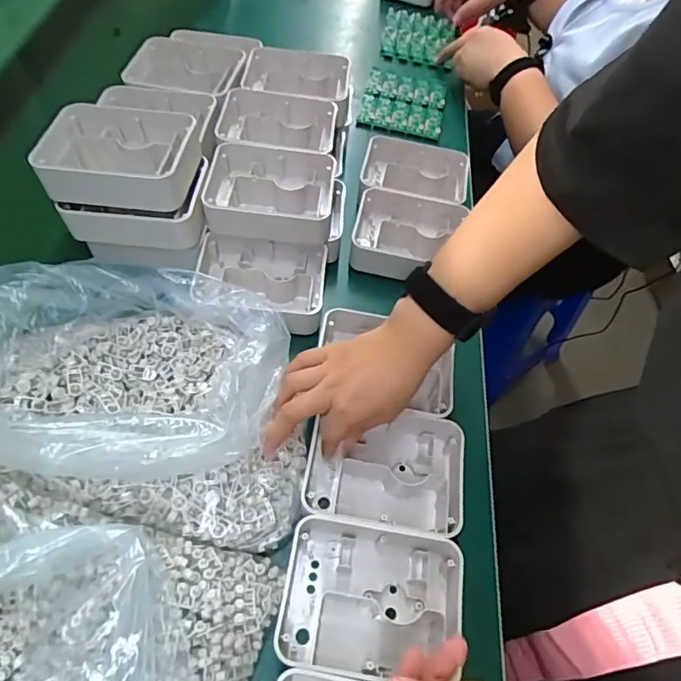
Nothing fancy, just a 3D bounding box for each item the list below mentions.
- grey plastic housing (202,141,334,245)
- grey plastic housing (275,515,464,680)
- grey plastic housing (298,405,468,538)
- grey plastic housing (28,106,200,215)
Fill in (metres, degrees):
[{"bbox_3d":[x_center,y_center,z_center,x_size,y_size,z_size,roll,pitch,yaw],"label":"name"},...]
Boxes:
[{"bbox_3d":[-0.074,-0.151,0.528,0.132,0.044,0.095,4,58,-2],"label":"grey plastic housing"},{"bbox_3d":[0.022,0.193,0.380,0.126,0.040,0.102,9,58,1],"label":"grey plastic housing"},{"bbox_3d":[0.037,0.108,0.434,0.128,0.042,0.102,9,58,1],"label":"grey plastic housing"},{"bbox_3d":[-0.200,-0.170,0.478,0.134,0.051,0.103,7,58,0],"label":"grey plastic housing"}]

